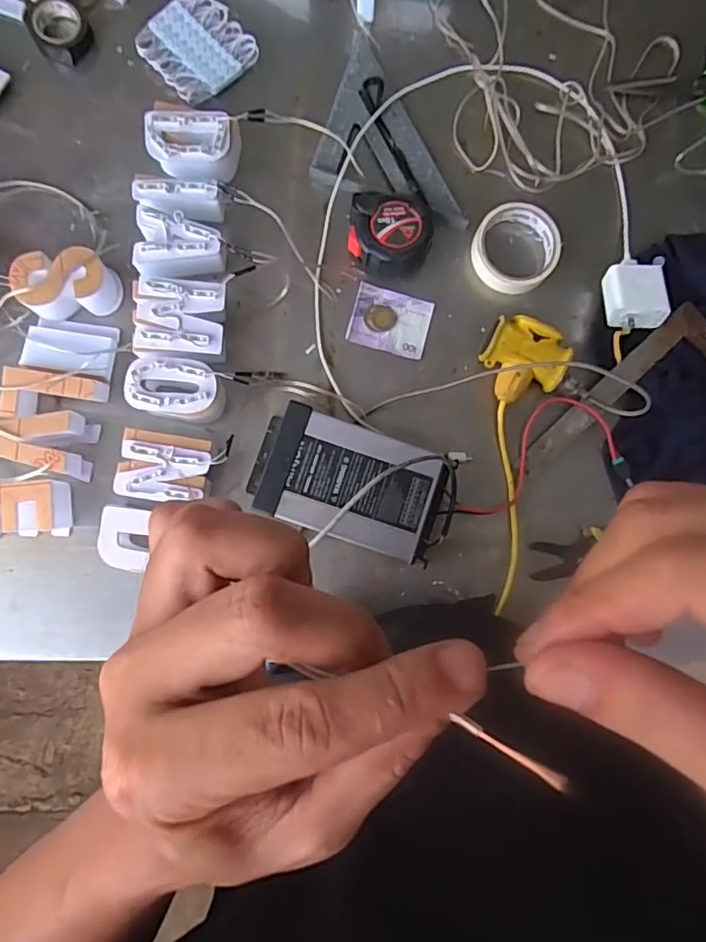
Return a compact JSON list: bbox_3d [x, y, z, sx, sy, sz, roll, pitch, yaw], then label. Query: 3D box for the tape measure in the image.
[{"bbox_3d":[0.039,-0.248,0.596,0.088,0.035,0.085,2,85,-3],"label":"tape measure"}]

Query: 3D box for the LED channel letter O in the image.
[{"bbox_3d":[-0.172,-0.077,0.559,0.089,0.049,0.060,9,85,-2],"label":"LED channel letter O"}]

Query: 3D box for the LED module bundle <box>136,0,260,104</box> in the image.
[{"bbox_3d":[-0.168,-0.456,0.612,0.099,0.009,0.101,-44,88,-6],"label":"LED module bundle"}]

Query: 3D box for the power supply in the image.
[{"bbox_3d":[-0.003,0.014,0.562,0.194,0.050,0.111,20,84,-4],"label":"power supply"}]

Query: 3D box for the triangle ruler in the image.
[{"bbox_3d":[0.014,-0.352,0.617,0.127,0.022,0.235,-25,87,-5],"label":"triangle ruler"}]

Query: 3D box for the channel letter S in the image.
[{"bbox_3d":[-0.280,-0.182,0.566,0.095,0.052,0.058,-14,86,-4],"label":"channel letter S"}]

